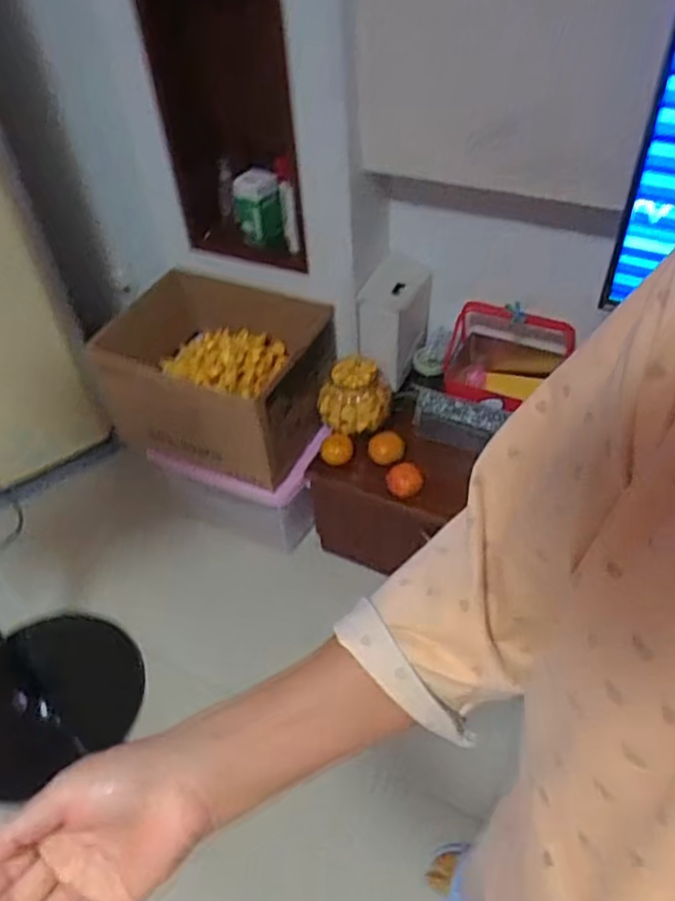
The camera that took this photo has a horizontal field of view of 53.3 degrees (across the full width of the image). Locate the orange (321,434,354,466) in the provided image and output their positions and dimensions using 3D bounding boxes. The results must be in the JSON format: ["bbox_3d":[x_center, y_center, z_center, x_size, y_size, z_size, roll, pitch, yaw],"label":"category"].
[{"bbox_3d":[0.000,-0.010,1.395,0.065,0.060,0.055,-5,46,0],"label":"orange"}]

